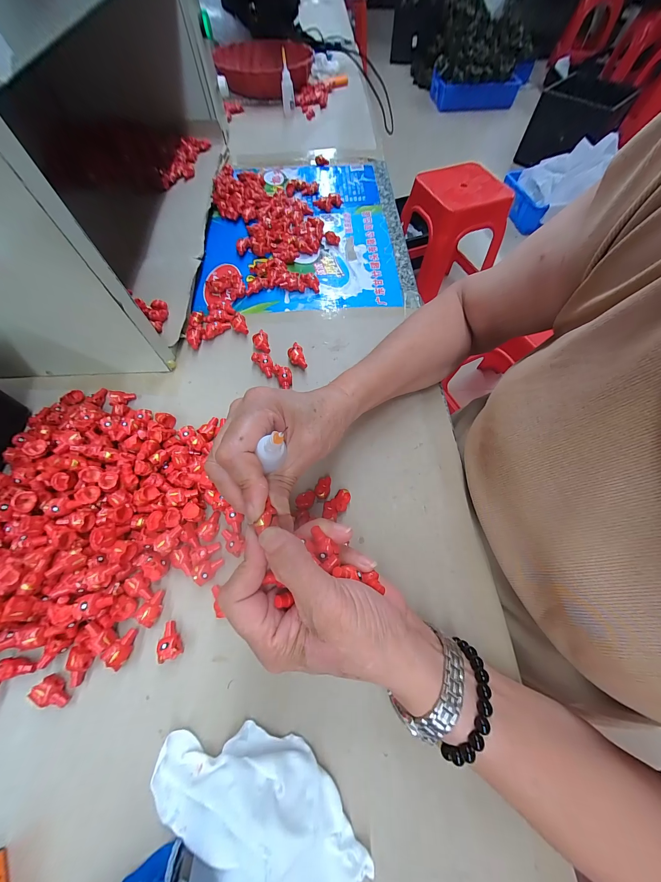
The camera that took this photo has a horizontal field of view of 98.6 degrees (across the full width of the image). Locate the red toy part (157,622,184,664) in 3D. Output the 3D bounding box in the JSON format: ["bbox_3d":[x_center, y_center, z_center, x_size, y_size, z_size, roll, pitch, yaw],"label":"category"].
[{"bbox_3d":[-0.126,0.157,0.224,0.015,0.015,0.026,-24,67,-9],"label":"red toy part"}]

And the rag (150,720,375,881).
[{"bbox_3d":[-0.048,0.233,0.175,0.130,0.029,0.086,40,72,18],"label":"rag"}]

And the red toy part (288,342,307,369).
[{"bbox_3d":[-0.041,-0.101,0.342,0.017,0.013,0.033,-16,66,-6],"label":"red toy part"}]

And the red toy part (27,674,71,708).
[{"bbox_3d":[-0.208,0.189,0.214,0.023,0.014,0.014,33,70,16],"label":"red toy part"}]

